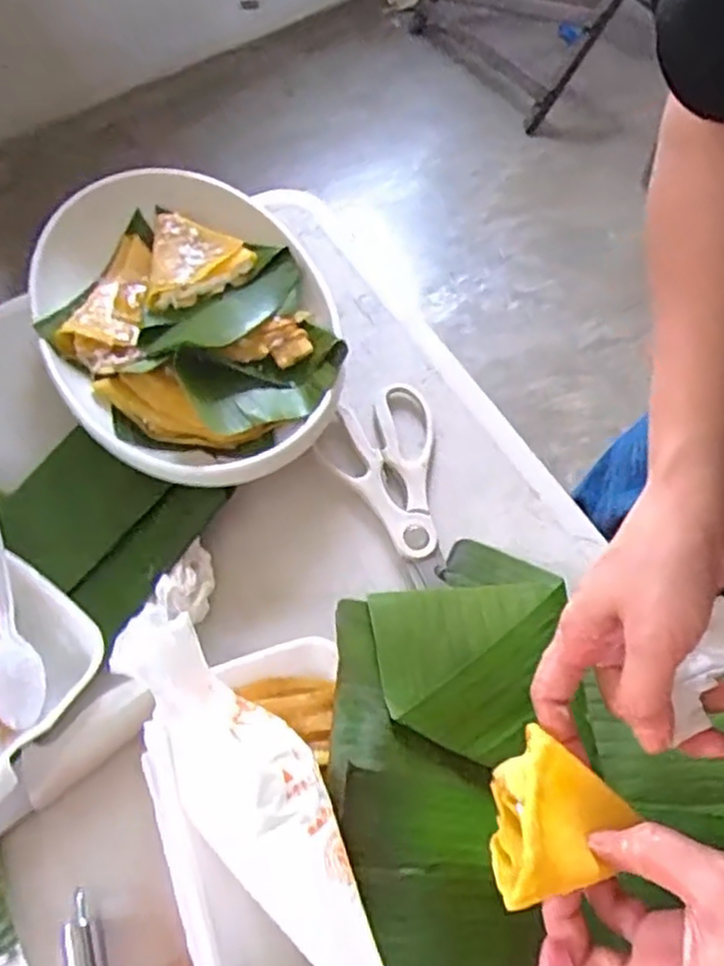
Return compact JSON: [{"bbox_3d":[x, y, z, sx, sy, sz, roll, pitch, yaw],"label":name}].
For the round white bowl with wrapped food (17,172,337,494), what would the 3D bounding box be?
[{"bbox_3d":[-0.112,-0.101,0.491,0.179,0.051,0.239,-26,68,-13],"label":"round white bowl with wrapped food"}]

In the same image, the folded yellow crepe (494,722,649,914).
[{"bbox_3d":[0.085,0.157,0.338,0.058,0.037,0.070,35,67,14],"label":"folded yellow crepe"}]

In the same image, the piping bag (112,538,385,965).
[{"bbox_3d":[-0.051,0.149,0.363,0.073,0.054,0.262,-27,68,-13],"label":"piping bag"}]

